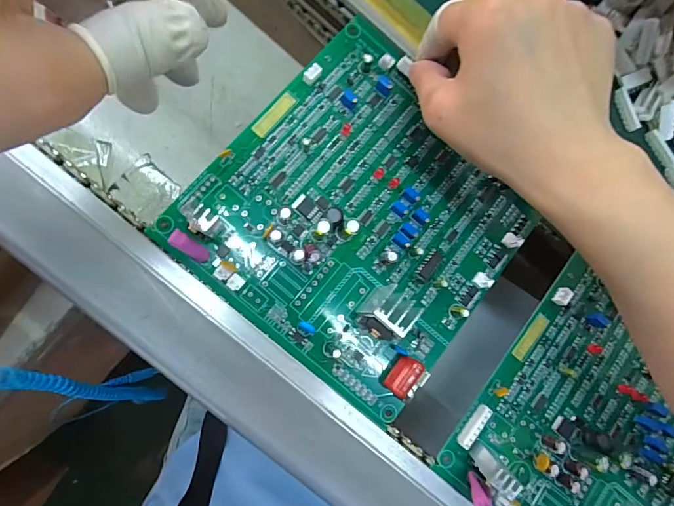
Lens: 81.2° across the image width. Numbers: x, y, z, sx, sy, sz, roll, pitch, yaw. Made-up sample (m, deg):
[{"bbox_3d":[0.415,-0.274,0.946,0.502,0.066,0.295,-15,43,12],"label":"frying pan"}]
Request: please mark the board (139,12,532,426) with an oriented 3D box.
[{"bbox_3d":[0.016,-0.023,0.236,0.175,0.018,0.175,41,82,-4],"label":"board"}]

